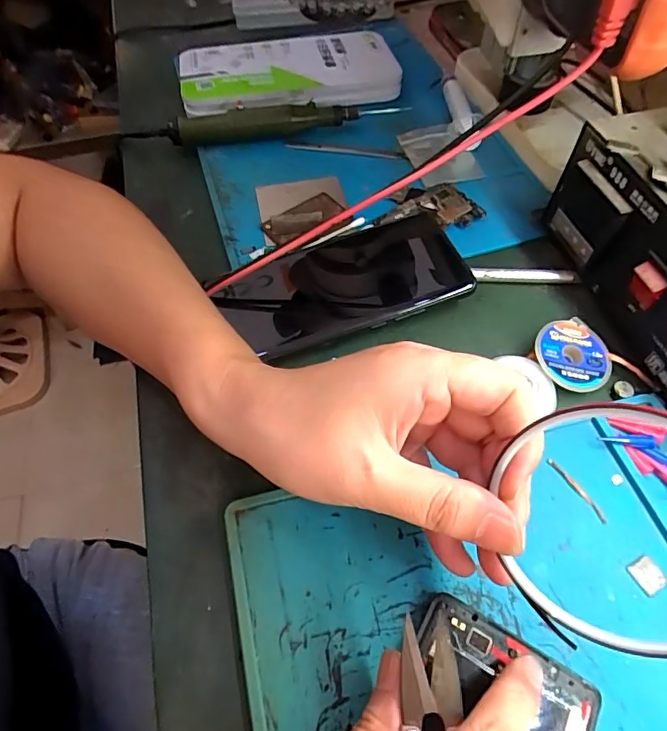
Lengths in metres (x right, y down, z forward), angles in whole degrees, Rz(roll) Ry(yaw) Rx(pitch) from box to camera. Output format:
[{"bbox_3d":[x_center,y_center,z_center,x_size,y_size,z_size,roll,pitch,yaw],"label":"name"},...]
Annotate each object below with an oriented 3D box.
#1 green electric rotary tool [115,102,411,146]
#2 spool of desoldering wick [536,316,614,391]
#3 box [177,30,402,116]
[{"bbox_3d":[-0.060,-0.206,0.410,0.236,0.024,0.025,-7,57,-2],"label":"green electric rotary tool"},{"bbox_3d":[0.142,-0.006,0.284,0.043,0.015,0.044,-1,57,2],"label":"spool of desoldering wick"},{"bbox_3d":[-0.041,-0.272,0.453,0.199,0.028,0.120,-12,57,-5],"label":"box"}]

